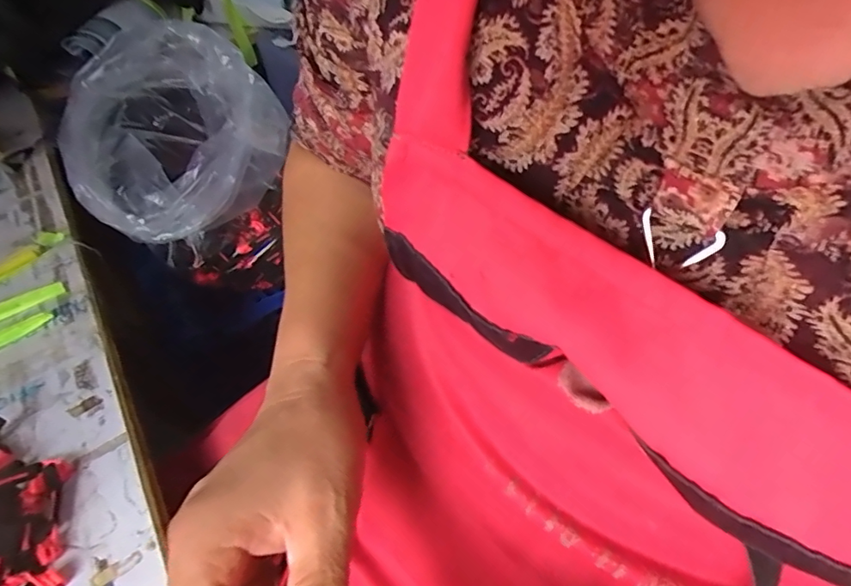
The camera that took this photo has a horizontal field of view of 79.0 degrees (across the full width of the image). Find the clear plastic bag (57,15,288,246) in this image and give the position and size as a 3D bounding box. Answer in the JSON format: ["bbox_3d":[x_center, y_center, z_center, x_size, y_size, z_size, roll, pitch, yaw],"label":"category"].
[{"bbox_3d":[-0.313,-0.201,0.632,0.212,0.172,0.238,6,45,15],"label":"clear plastic bag"}]

